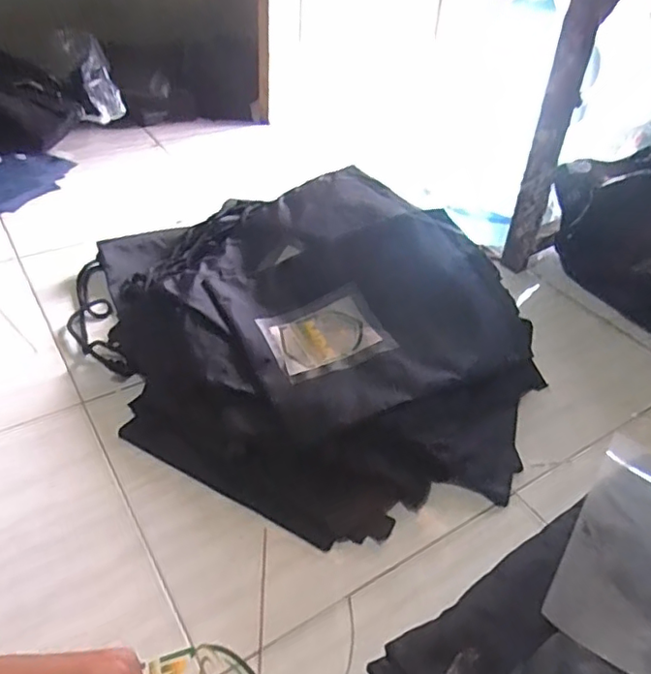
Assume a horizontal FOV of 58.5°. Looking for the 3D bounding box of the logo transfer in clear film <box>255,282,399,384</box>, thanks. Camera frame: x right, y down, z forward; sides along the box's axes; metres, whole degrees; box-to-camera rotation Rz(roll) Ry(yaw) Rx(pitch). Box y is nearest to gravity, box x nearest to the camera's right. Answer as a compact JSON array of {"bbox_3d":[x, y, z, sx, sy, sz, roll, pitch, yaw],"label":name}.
[{"bbox_3d":[-0.002,-0.006,0.771,0.149,0.013,0.127,-18,50,-19],"label":"logo transfer in clear film"}]

